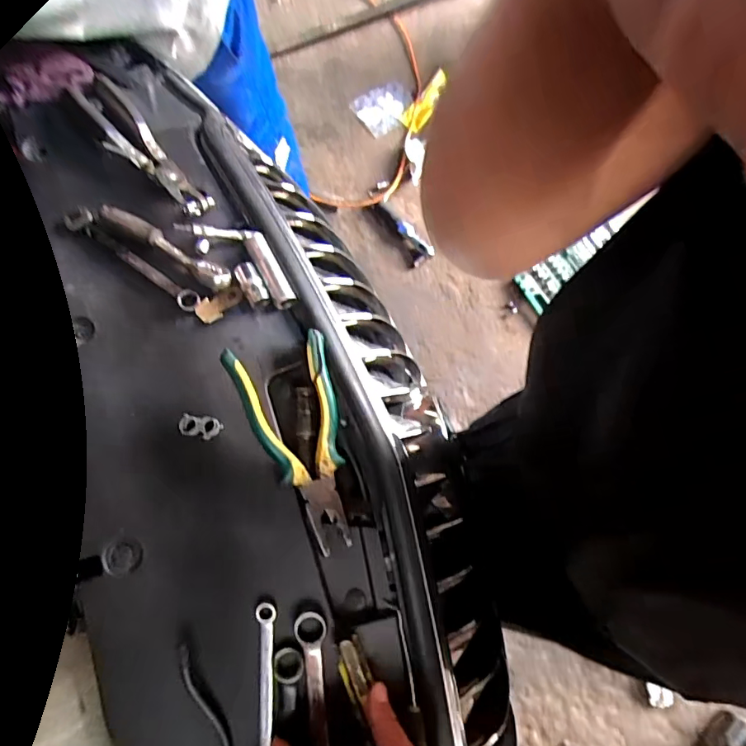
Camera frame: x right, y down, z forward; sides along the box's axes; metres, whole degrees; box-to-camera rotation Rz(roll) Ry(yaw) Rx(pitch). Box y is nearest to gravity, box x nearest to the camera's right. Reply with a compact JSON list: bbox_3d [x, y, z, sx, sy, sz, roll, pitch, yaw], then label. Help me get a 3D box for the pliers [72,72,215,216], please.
[{"bbox_3d":[-0.244,-0.237,0.526,0.050,0.017,0.216,-37,79,-10],"label":"pliers"}]

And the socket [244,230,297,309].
[{"bbox_3d":[-0.102,-0.102,0.500,0.022,0.020,0.086,-27,77,-8],"label":"socket"}]

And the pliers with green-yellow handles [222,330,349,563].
[{"bbox_3d":[-0.067,0.060,0.442,0.087,0.037,0.188,-13,76,-5],"label":"pliers with green-yellow handles"}]

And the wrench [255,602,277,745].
[{"bbox_3d":[-0.086,0.263,0.401,0.015,0.014,0.151,0,78,-2],"label":"wrench"}]

